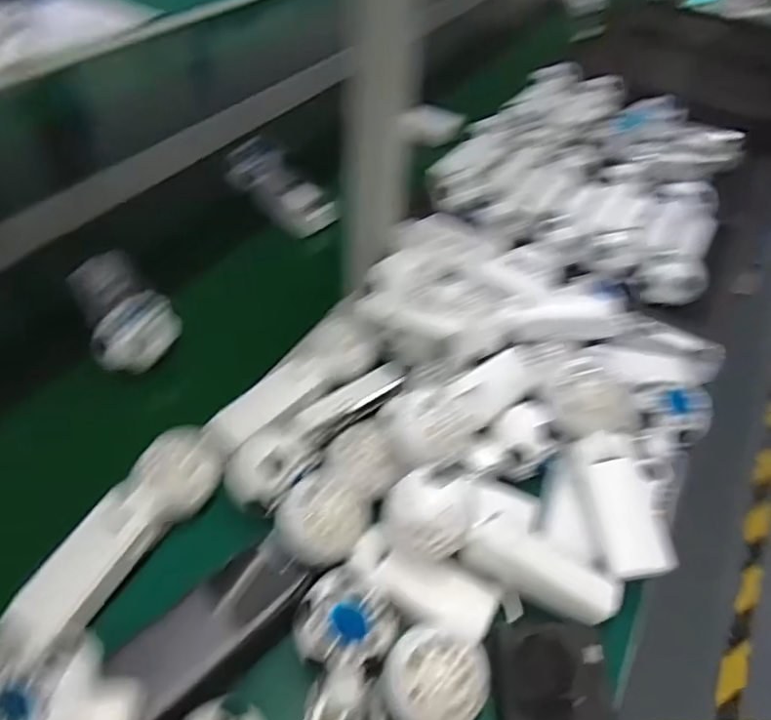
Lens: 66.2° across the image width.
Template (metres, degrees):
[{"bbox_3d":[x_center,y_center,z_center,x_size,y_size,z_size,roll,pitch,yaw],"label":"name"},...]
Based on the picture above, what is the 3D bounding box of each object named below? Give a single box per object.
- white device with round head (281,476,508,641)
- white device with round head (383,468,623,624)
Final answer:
[{"bbox_3d":[-0.002,0.140,0.428,0.170,0.044,0.070,28,51,20],"label":"white device with round head"},{"bbox_3d":[0.084,0.134,0.427,0.173,0.067,0.052,16,48,10],"label":"white device with round head"}]

